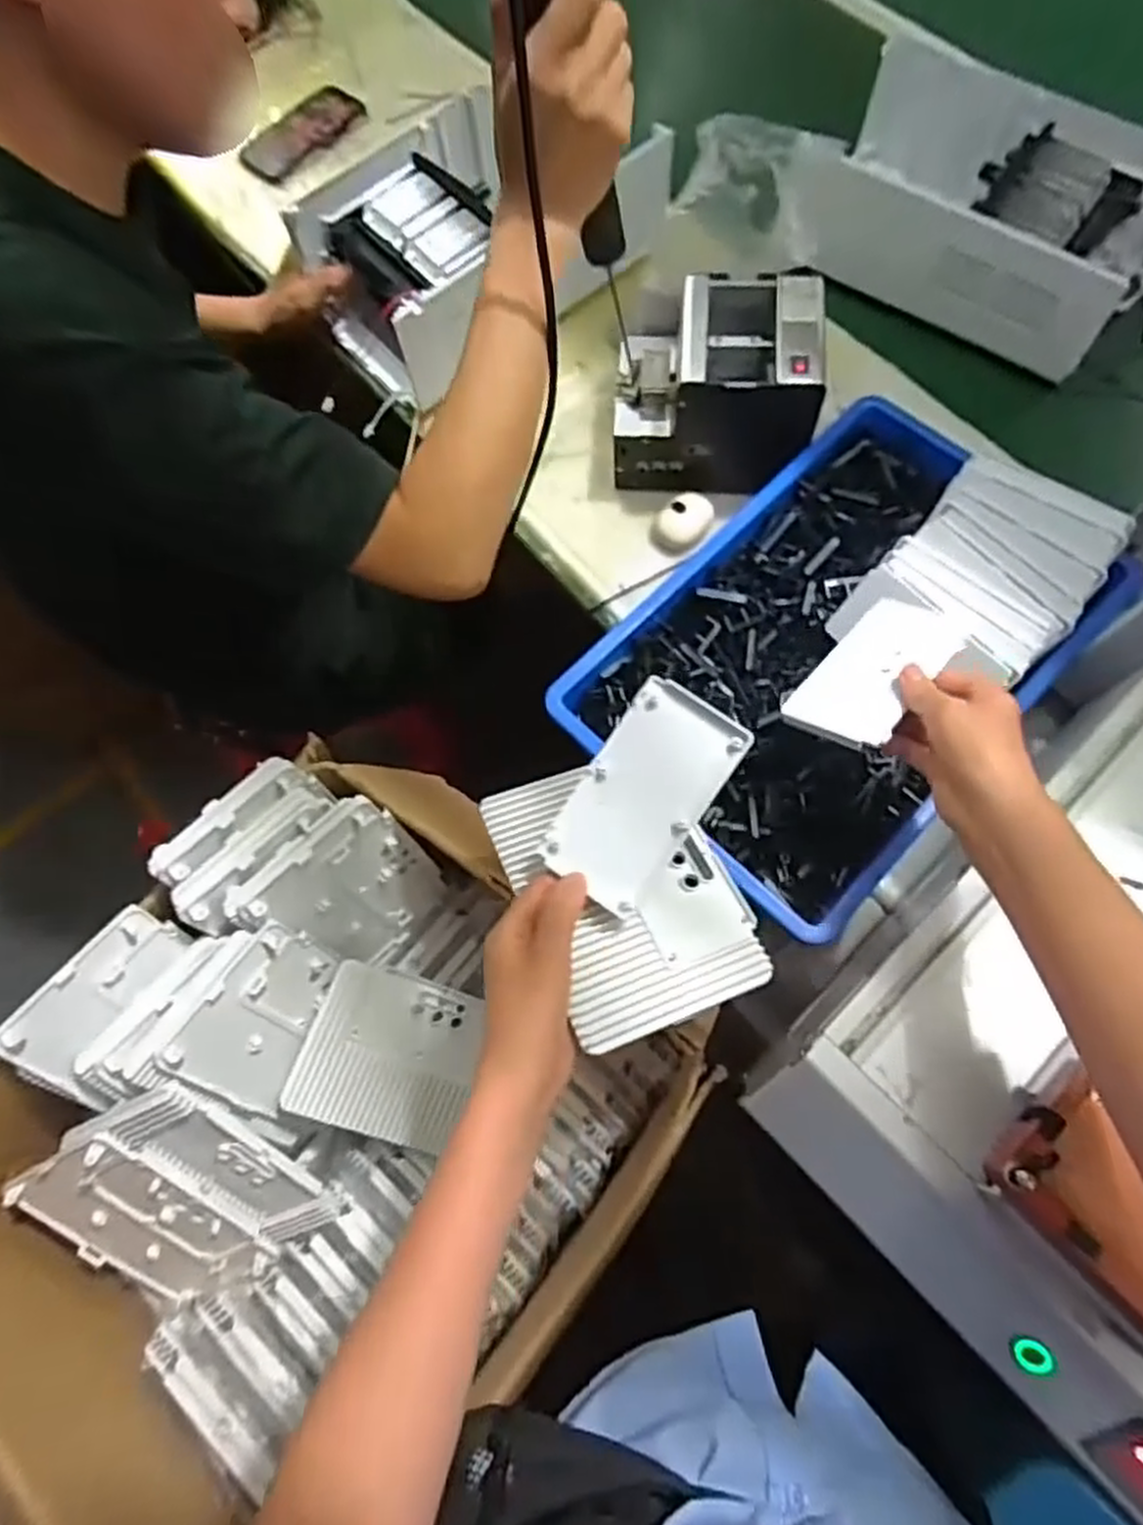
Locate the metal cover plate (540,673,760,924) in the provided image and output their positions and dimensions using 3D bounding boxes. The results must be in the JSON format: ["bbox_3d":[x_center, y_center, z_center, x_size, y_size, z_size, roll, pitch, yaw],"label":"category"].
[{"bbox_3d":[0.043,0.020,0.480,0.072,0.005,0.135,35,94,6],"label":"metal cover plate"}]

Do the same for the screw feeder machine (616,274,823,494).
[{"bbox_3d":[0.133,-0.355,0.738,0.180,0.131,0.164,3,71,3],"label":"screw feeder machine"}]

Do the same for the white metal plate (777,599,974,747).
[{"bbox_3d":[0.221,-0.069,0.560,0.072,0.012,0.148,32,65,32],"label":"white metal plate"}]

